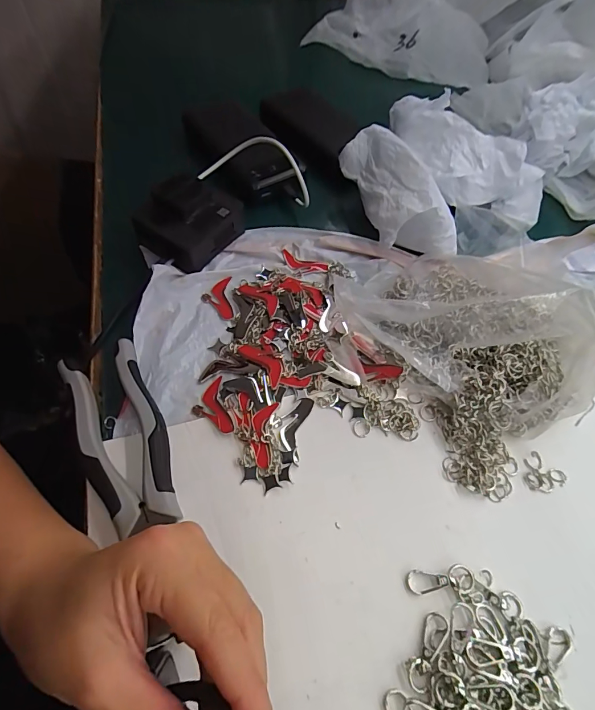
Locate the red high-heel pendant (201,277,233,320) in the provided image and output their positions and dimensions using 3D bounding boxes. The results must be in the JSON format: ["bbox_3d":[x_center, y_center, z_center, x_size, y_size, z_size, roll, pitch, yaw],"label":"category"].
[{"bbox_3d":[-0.070,-0.048,0.347,0.025,0.005,0.045,-6,60,-7],"label":"red high-heel pendant"}]

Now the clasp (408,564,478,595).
[{"bbox_3d":[0.089,0.138,0.243,0.041,0.004,0.015,-1,60,-5],"label":"clasp"}]

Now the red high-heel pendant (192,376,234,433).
[{"bbox_3d":[-0.064,0.040,0.293,0.025,0.004,0.045,-15,62,-12],"label":"red high-heel pendant"}]

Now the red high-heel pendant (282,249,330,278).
[{"bbox_3d":[0.005,-0.082,0.367,0.046,0.004,0.023,19,60,7],"label":"red high-heel pendant"}]

